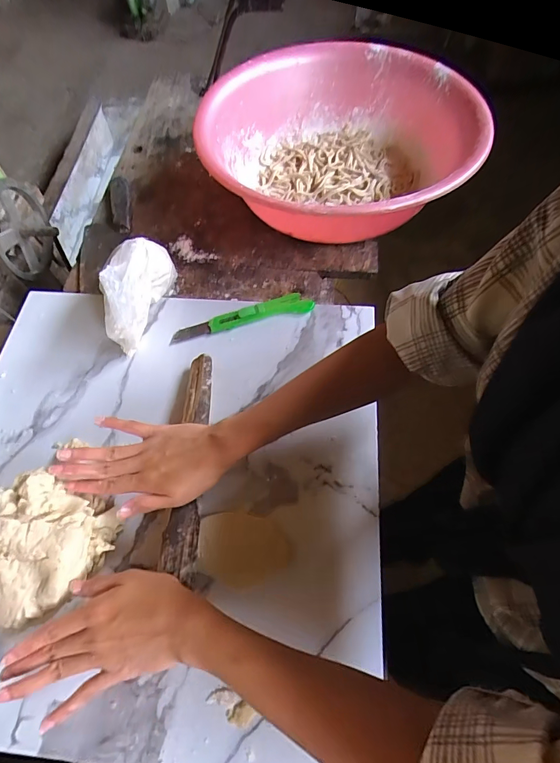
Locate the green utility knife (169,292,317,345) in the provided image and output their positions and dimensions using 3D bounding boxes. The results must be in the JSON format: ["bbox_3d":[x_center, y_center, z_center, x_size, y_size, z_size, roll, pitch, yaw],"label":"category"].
[{"bbox_3d":[-0.052,-0.088,0.533,0.192,0.012,0.032,-13,63,-5],"label":"green utility knife"}]

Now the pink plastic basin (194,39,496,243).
[{"bbox_3d":[0.083,-0.376,0.628,0.400,0.135,0.439,-1,63,1],"label":"pink plastic basin"}]

